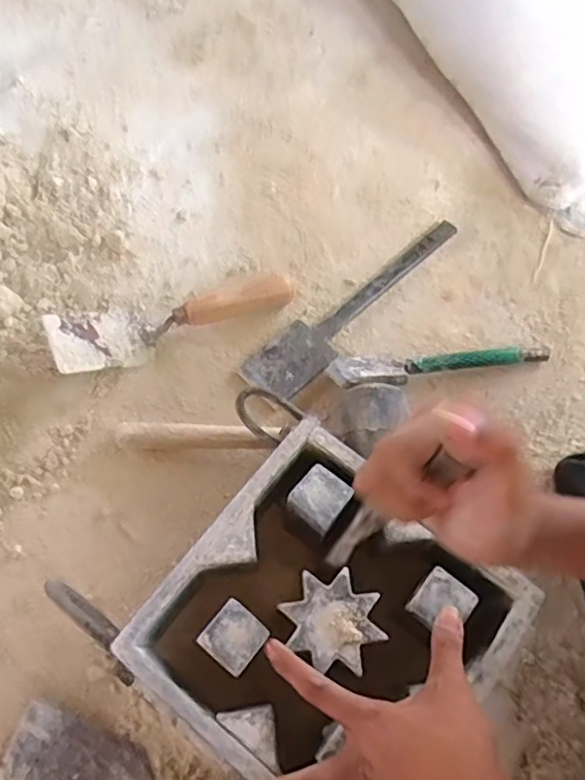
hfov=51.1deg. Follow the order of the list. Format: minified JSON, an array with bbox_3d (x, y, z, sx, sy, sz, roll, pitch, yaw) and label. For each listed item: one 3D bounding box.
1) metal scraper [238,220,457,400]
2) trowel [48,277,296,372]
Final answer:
[{"bbox_3d":[0.077,-0.099,0.700,0.310,0.015,0.064,-41,73,-17],"label":"metal scraper"},{"bbox_3d":[-0.128,-0.087,0.667,0.261,0.056,0.075,-22,69,-11],"label":"trowel"}]

